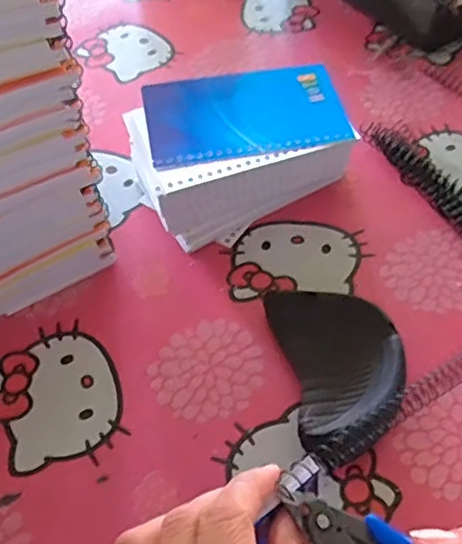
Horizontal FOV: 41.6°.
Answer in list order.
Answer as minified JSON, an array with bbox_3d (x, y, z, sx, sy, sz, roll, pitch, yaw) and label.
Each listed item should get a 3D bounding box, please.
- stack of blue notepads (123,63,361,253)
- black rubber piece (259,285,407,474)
[{"bbox_3d":[0.005,-0.083,0.427,0.142,0.061,0.097,-13,55,-7],"label":"stack of blue notepads"},{"bbox_3d":[0.063,0.055,0.349,0.066,0.021,0.103,-10,54,-5],"label":"black rubber piece"}]

